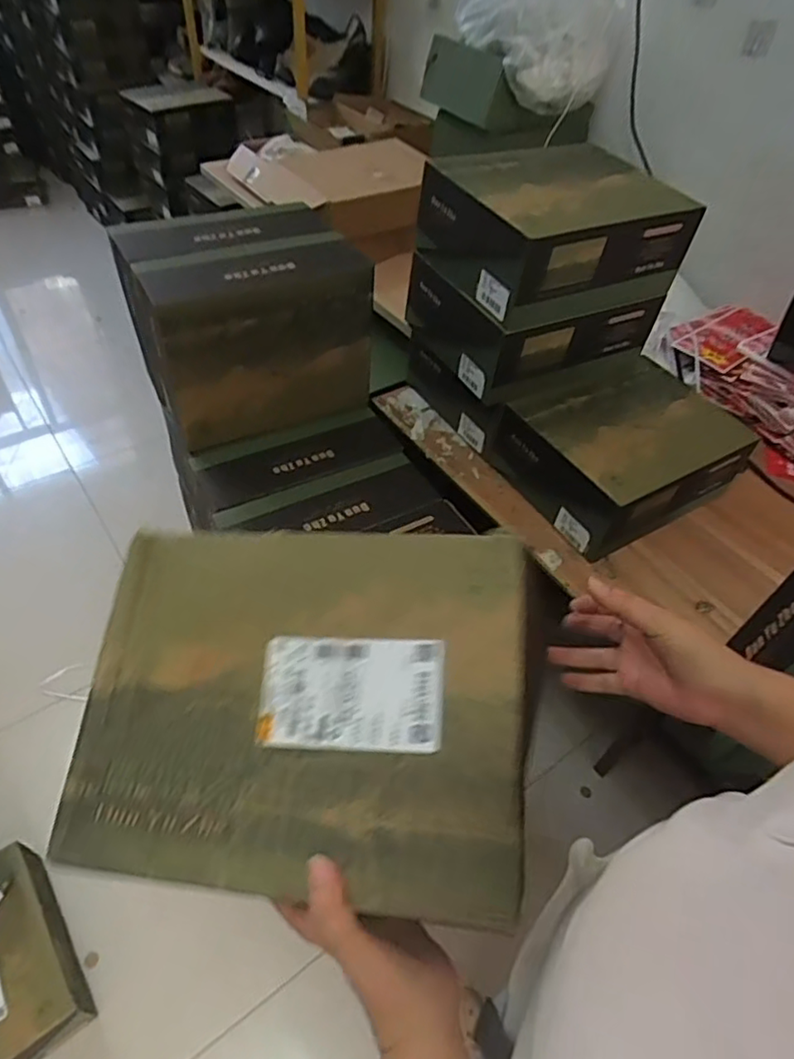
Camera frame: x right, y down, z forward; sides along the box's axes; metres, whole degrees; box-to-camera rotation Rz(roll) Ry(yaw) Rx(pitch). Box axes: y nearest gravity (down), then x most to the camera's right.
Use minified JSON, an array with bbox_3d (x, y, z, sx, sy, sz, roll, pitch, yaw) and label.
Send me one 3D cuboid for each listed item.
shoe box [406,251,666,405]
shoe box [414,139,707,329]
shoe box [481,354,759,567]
[{"bbox_3d":[0.219,-0.355,1.014,0.325,0.126,0.243,-21,53,-22],"label":"shoe box"},{"bbox_3d":[0.232,-0.446,0.917,0.324,0.139,0.244,-22,53,-22],"label":"shoe box"},{"bbox_3d":[0.361,-0.134,1.001,0.325,0.124,0.257,-23,54,-23],"label":"shoe box"}]

